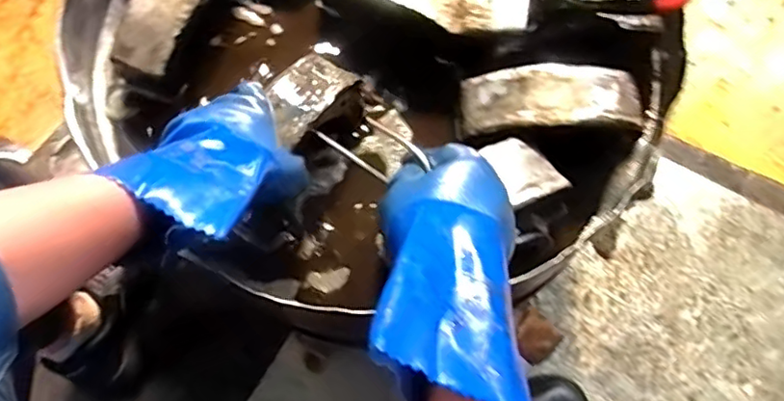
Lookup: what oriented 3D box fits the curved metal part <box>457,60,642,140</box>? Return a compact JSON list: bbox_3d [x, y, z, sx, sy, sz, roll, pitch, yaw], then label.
[{"bbox_3d":[0.144,-0.092,0.549,0.157,0.037,0.067,-2,72,0],"label":"curved metal part"}]

